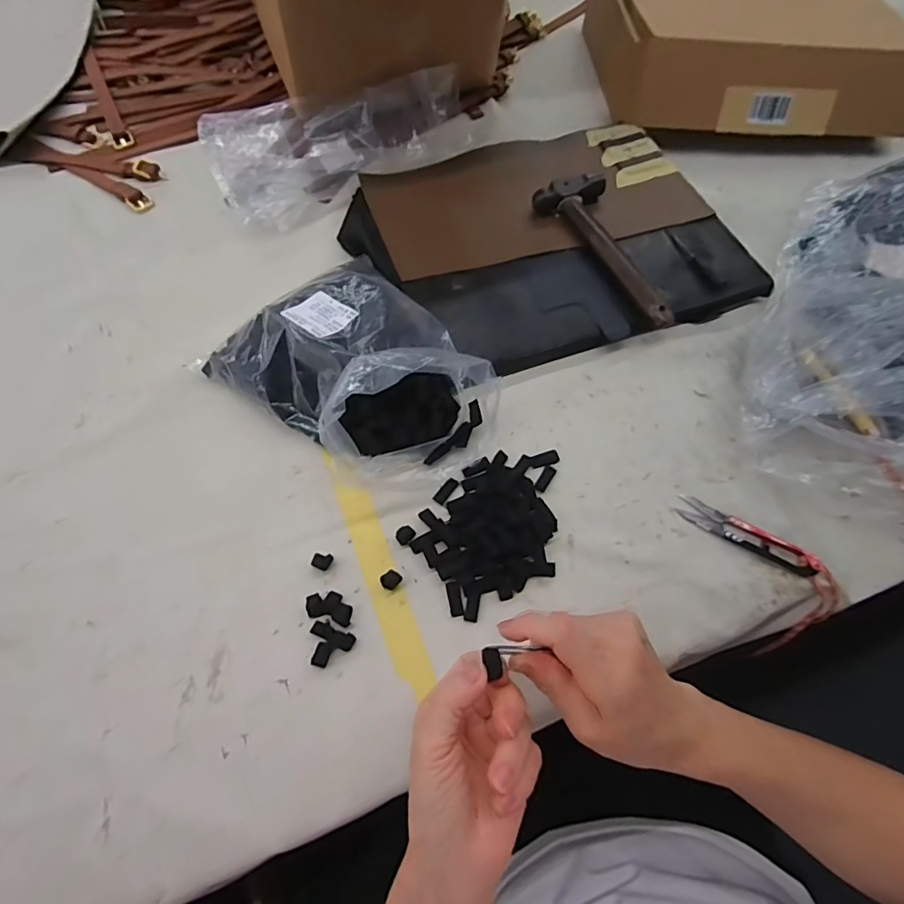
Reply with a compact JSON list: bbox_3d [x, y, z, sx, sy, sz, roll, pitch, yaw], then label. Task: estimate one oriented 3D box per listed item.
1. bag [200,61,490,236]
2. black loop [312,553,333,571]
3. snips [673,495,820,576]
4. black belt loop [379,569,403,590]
[{"bbox_3d":[-0.118,-0.373,0.550,0.321,0.056,0.170,-30,69,-15],"label":"bag"},{"bbox_3d":[-0.096,0.081,0.359,0.013,0.006,0.012,16,65,6],"label":"black loop"},{"bbox_3d":[0.229,0.064,0.378,0.104,0.010,0.023,28,67,11],"label":"snips"},{"bbox_3d":[-0.045,0.093,0.353,0.014,0.008,0.012,-40,72,-19],"label":"black belt loop"}]

